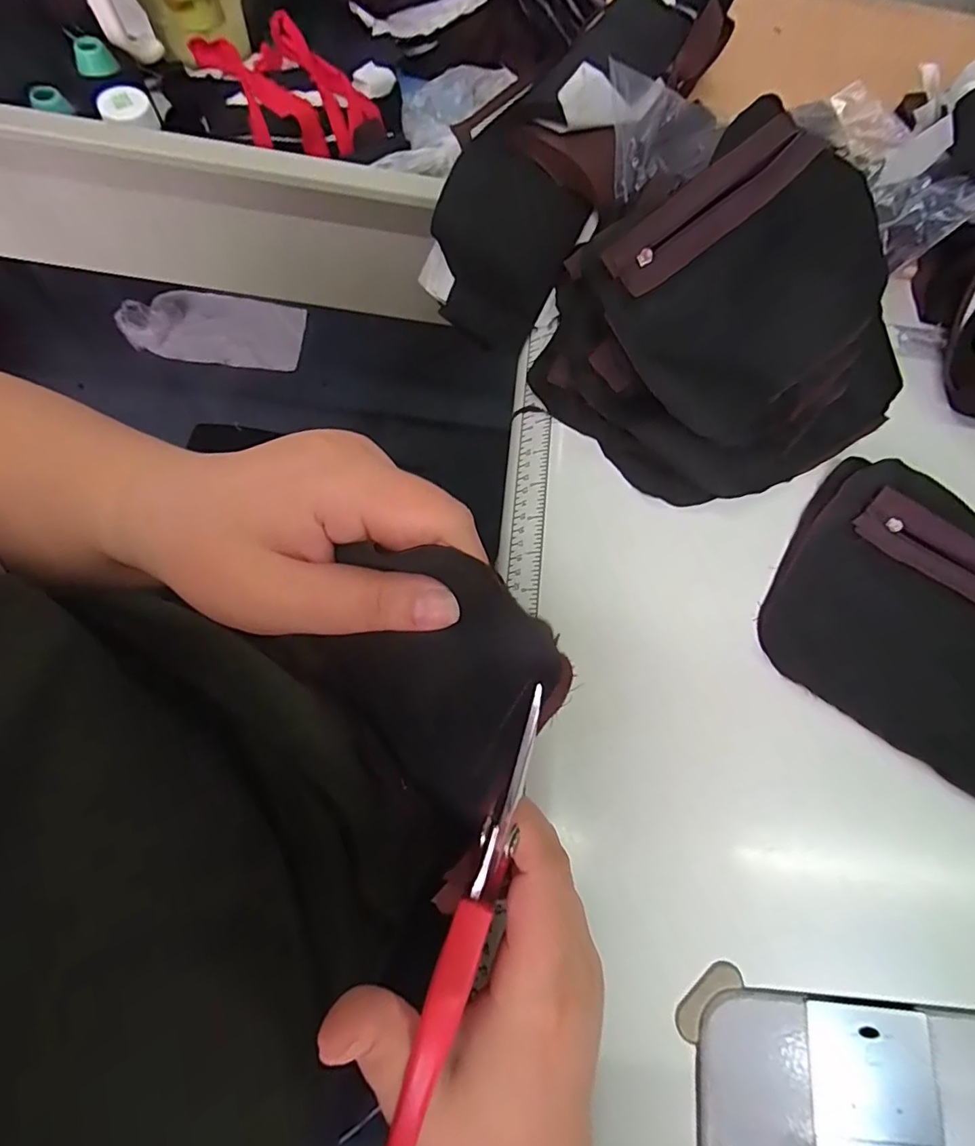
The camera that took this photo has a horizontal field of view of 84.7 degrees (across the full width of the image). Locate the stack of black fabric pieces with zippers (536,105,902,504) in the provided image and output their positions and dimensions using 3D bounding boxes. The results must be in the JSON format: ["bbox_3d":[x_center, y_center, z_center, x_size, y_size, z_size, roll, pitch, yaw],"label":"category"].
[{"bbox_3d":[0.164,-0.163,0.347,0.216,0.112,0.195,-35,79,-15],"label":"stack of black fabric pieces with zippers"}]

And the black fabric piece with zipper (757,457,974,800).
[{"bbox_3d":[0.290,0.035,0.330,0.207,0.022,0.165,30,72,8],"label":"black fabric piece with zipper"}]

